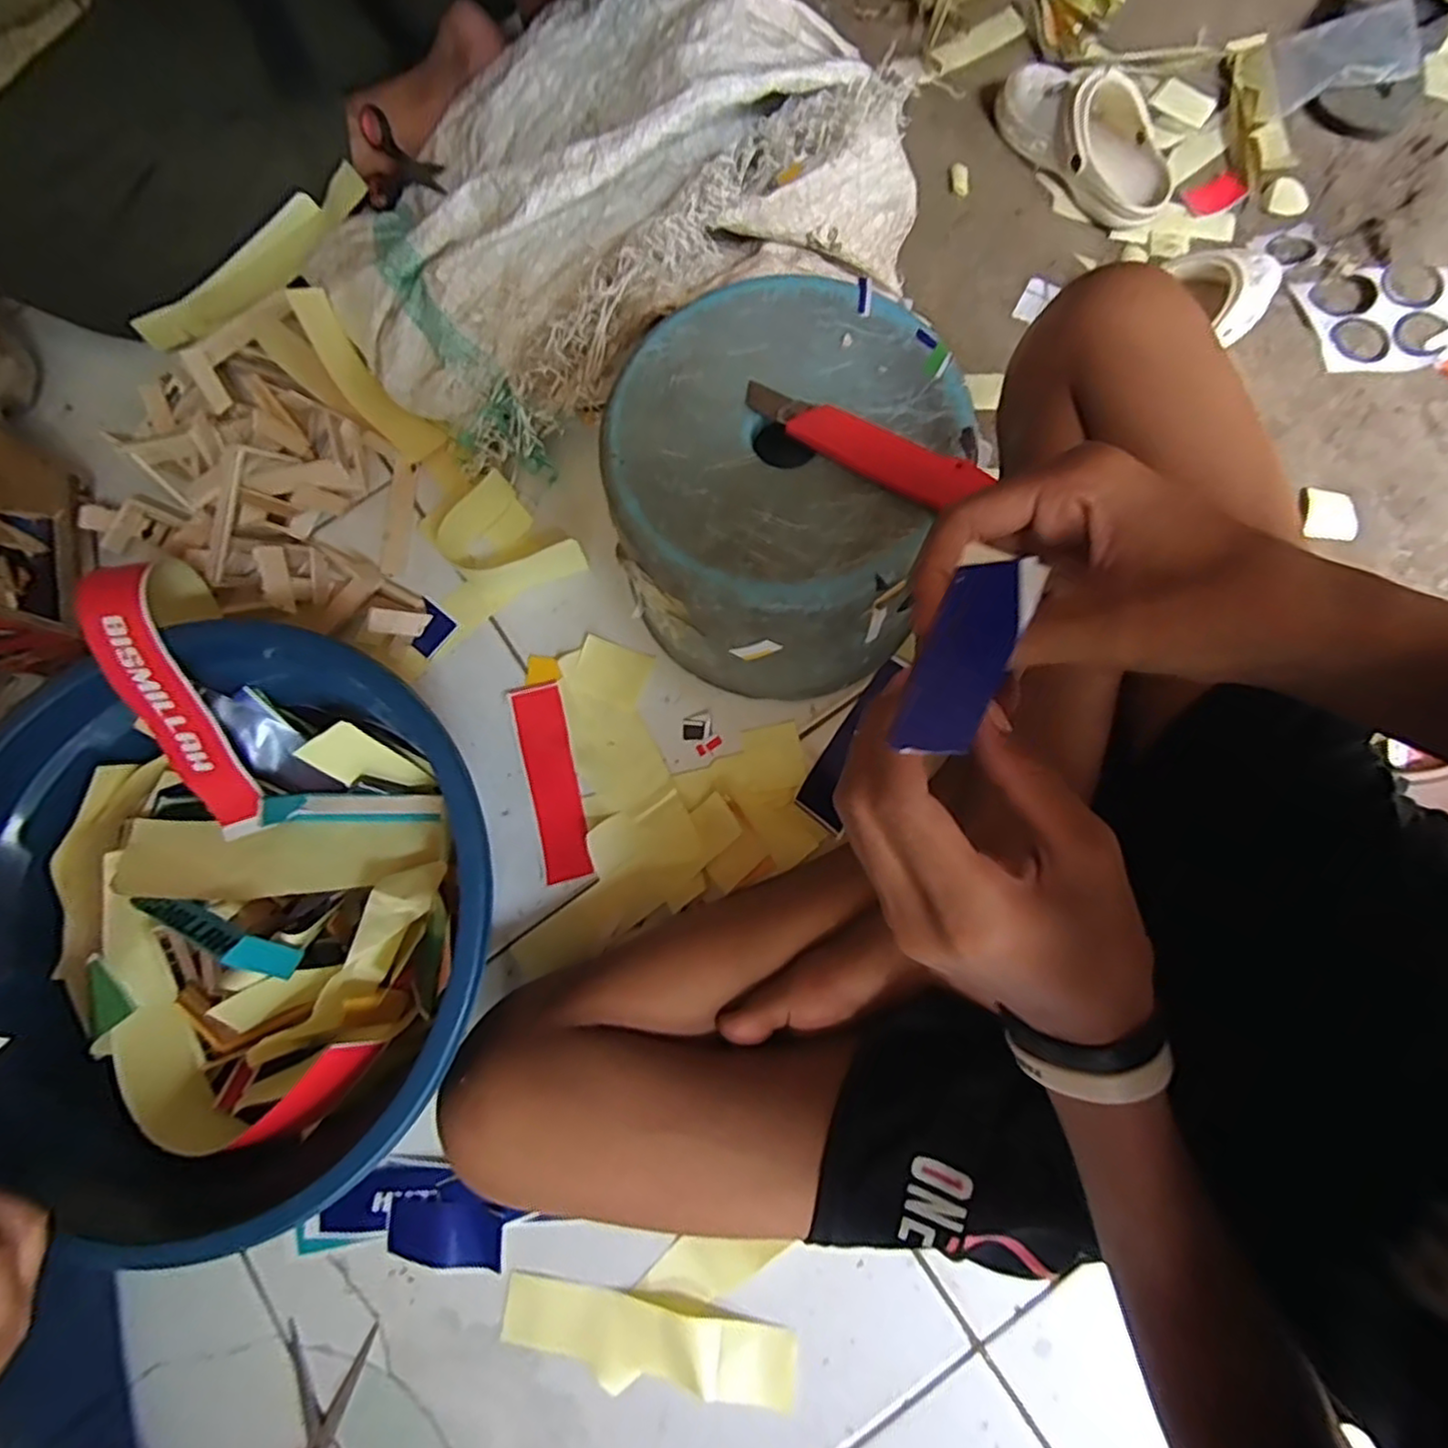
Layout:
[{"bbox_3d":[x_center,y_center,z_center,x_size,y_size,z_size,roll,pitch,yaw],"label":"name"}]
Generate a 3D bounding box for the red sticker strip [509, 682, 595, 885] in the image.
[{"bbox_3d":[-0.137,0.045,0.544,0.041,0.008,0.157,-16,78,4],"label":"red sticker strip"}]

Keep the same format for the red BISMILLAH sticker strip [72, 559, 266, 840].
[{"bbox_3d":[-0.378,-0.029,0.475,0.044,0.096,0.216,-26,79,-1],"label":"red BISMILLAH sticker strip"}]

